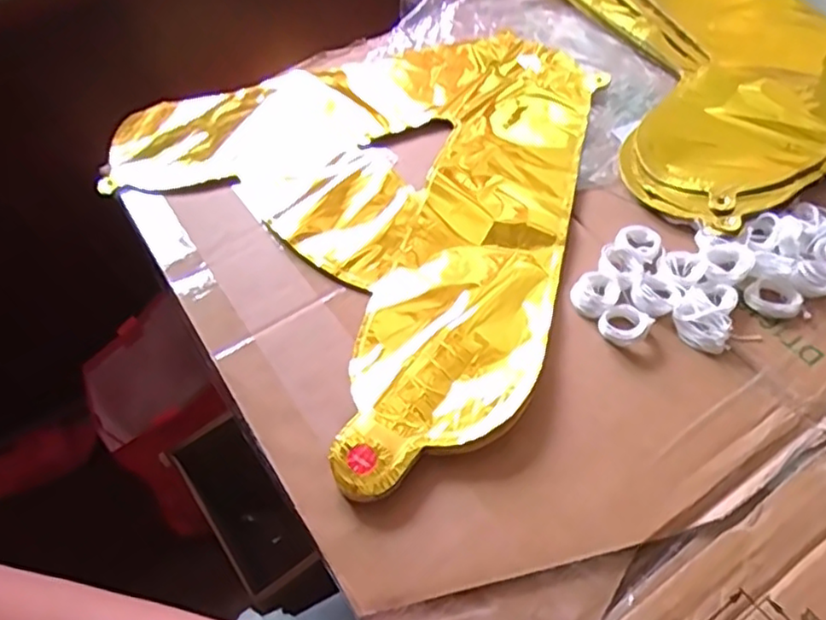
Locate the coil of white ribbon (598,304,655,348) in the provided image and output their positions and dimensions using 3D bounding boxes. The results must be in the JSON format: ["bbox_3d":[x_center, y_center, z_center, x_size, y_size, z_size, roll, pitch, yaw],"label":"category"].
[{"bbox_3d":[0.122,0.008,0.387,0.027,0.010,0.024,37,64,28],"label":"coil of white ribbon"}]

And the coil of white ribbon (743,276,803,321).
[{"bbox_3d":[0.213,-0.008,0.394,0.029,0.010,0.023,32,62,26],"label":"coil of white ribbon"}]

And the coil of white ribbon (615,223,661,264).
[{"bbox_3d":[0.145,-0.043,0.425,0.030,0.005,0.029,-3,53,3],"label":"coil of white ribbon"}]

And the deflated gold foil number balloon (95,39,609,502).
[{"bbox_3d":[-0.005,-0.111,0.493,0.347,0.014,0.399,-35,57,-20],"label":"deflated gold foil number balloon"}]

